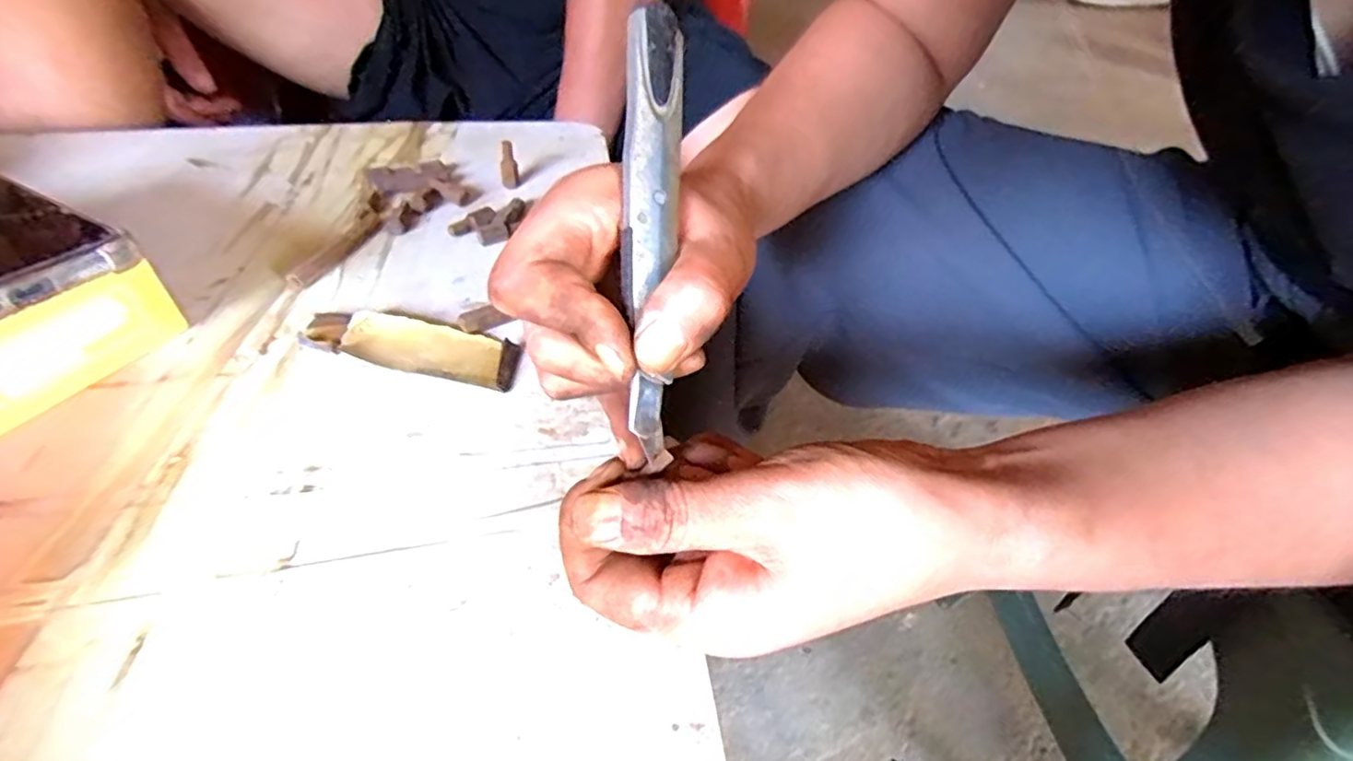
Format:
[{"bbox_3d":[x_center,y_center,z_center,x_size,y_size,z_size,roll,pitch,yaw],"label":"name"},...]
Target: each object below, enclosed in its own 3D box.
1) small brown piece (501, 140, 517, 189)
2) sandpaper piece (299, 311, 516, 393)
[{"bbox_3d":[-0.110,-0.141,0.411,0.010,0.030,0.008,-11,46,-14],"label":"small brown piece"},{"bbox_3d":[-0.124,-0.017,0.297,0.103,0.007,0.033,11,45,8],"label":"sandpaper piece"}]

